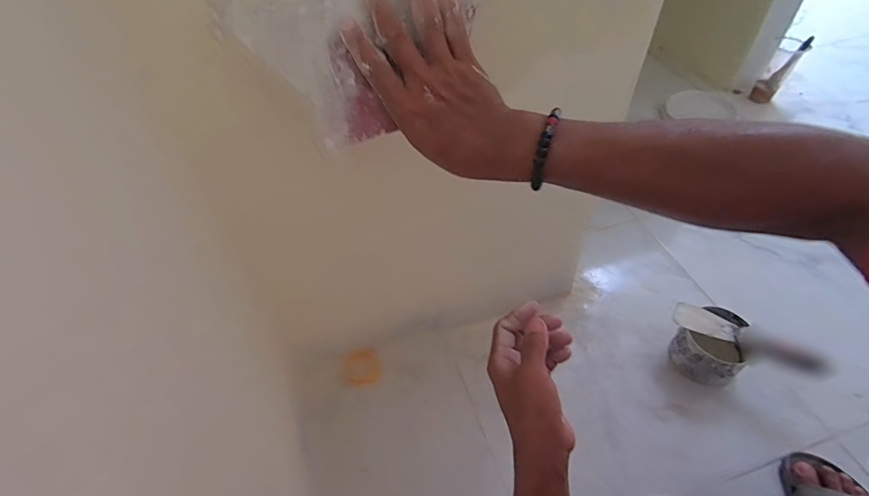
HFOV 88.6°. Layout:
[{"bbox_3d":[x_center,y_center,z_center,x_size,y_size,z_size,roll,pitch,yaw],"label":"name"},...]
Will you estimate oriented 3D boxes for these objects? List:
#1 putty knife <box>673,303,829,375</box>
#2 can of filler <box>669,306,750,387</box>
[{"bbox_3d":[0.472,0.139,0.676,0.198,0.015,0.053,25,53,22],"label":"putty knife"},{"bbox_3d":[0.459,0.166,0.735,0.101,0.092,0.093,-1,48,1],"label":"can of filler"}]

